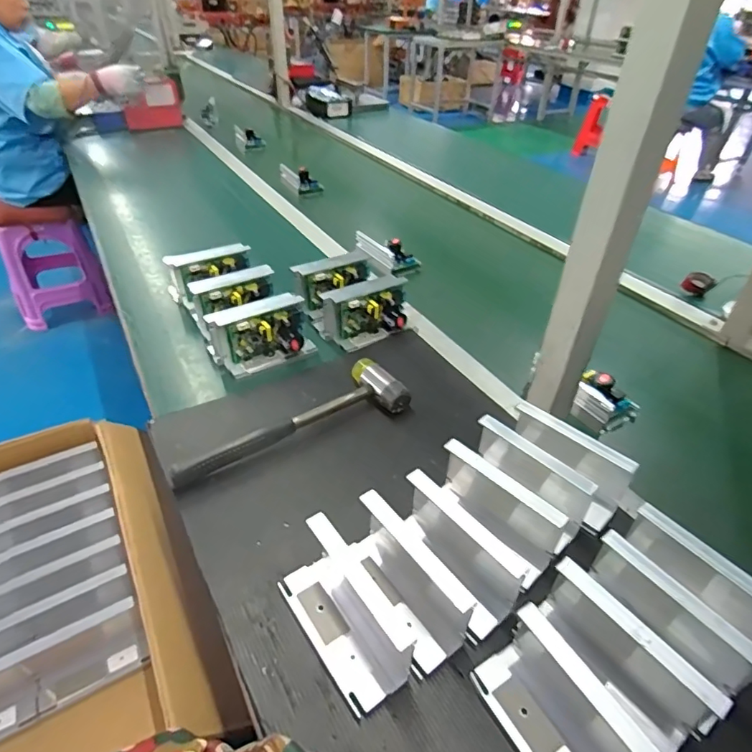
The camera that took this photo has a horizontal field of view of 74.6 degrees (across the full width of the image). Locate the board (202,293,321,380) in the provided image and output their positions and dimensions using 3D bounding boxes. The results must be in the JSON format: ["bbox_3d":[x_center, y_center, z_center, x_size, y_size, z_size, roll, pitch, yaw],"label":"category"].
[{"bbox_3d":[-0.164,-0.060,0.704,0.135,0.070,0.059,-17,43,-22],"label":"board"}]

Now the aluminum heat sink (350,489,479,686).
[{"bbox_3d":[0.025,0.167,0.432,0.064,0.069,0.140,-22,45,-27],"label":"aluminum heat sink"}]

